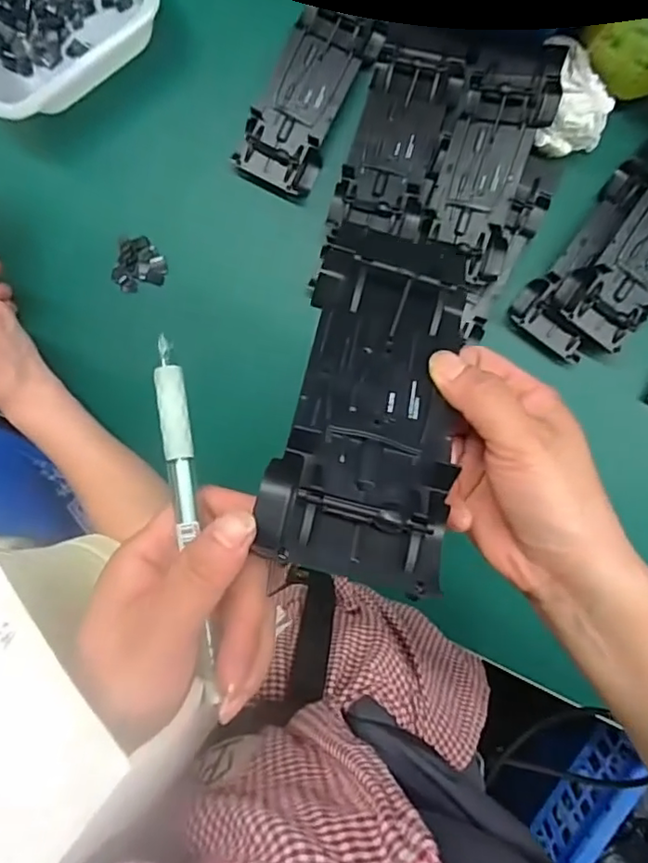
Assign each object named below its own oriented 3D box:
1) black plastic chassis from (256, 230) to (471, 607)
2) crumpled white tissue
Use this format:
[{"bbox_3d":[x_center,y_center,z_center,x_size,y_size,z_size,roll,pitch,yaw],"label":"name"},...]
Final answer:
[{"bbox_3d":[0.024,-0.020,0.262,0.072,0.037,0.177,10,59,3],"label":"black plastic chassis"},{"bbox_3d":[0.213,-0.276,0.490,0.061,0.043,0.079,7,96,3],"label":"crumpled white tissue"}]

